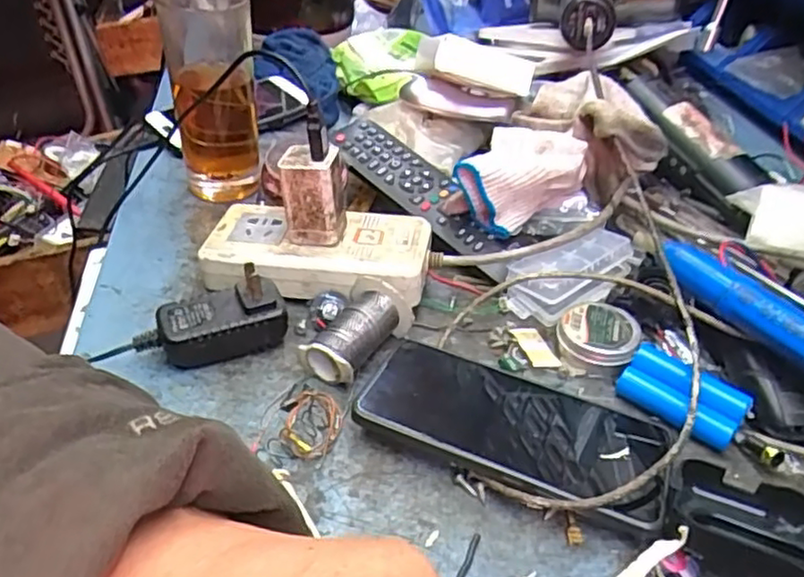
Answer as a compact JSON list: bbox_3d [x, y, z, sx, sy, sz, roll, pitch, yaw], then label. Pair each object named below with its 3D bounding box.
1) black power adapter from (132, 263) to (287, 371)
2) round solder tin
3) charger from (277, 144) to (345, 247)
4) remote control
[{"bbox_3d":[-0.114,0.021,0.403,0.085,0.043,0.038,-14,43,-21],"label":"black power adapter"},{"bbox_3d":[0.122,0.030,0.422,0.047,0.021,0.044,3,40,-2],"label":"round solder tin"},{"bbox_3d":[-0.057,-0.057,0.435,0.038,0.065,0.027,7,40,3],"label":"charger"},{"bbox_3d":[0.012,-0.076,0.505,0.051,0.023,0.191,-20,44,-28],"label":"remote control"}]

